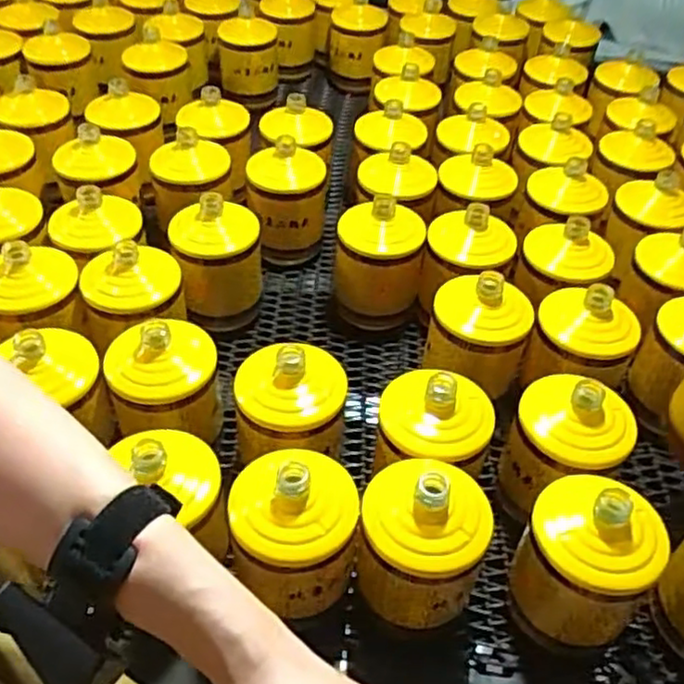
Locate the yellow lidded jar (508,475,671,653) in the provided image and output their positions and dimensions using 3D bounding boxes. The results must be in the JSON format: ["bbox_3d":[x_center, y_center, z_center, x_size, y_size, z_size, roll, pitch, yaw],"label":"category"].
[{"bbox_3d":[0.191,0.170,0.548,0.093,0.128,0.087,2,45,-2],"label":"yellow lidded jar"}]

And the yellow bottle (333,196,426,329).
[{"bbox_3d":[0.041,-0.094,0.808,0.098,0.139,0.079,3,45,0],"label":"yellow bottle"}]

